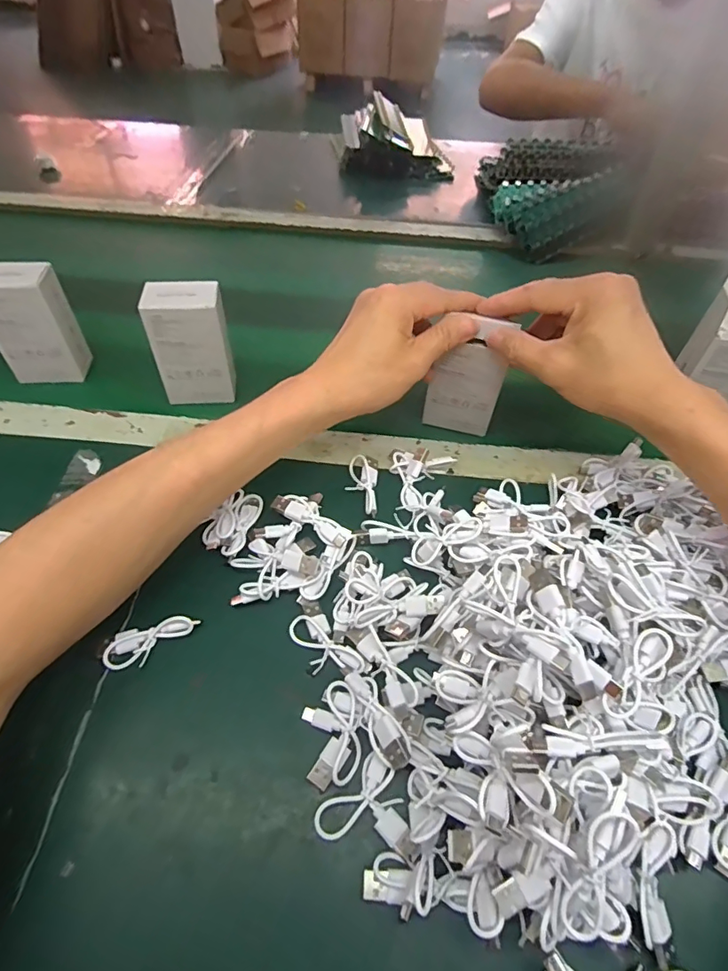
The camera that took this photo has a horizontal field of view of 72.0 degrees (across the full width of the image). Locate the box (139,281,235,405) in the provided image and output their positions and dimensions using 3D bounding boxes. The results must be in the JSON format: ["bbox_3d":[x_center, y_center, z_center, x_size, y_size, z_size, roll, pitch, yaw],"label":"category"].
[{"bbox_3d":[-0.156,-0.130,0.456,0.064,0.098,0.033,-7,52,-7],"label":"box"}]

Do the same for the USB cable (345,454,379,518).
[{"bbox_3d":[-0.001,-0.002,0.409,0.024,0.010,0.059,5,52,1],"label":"USB cable"}]

